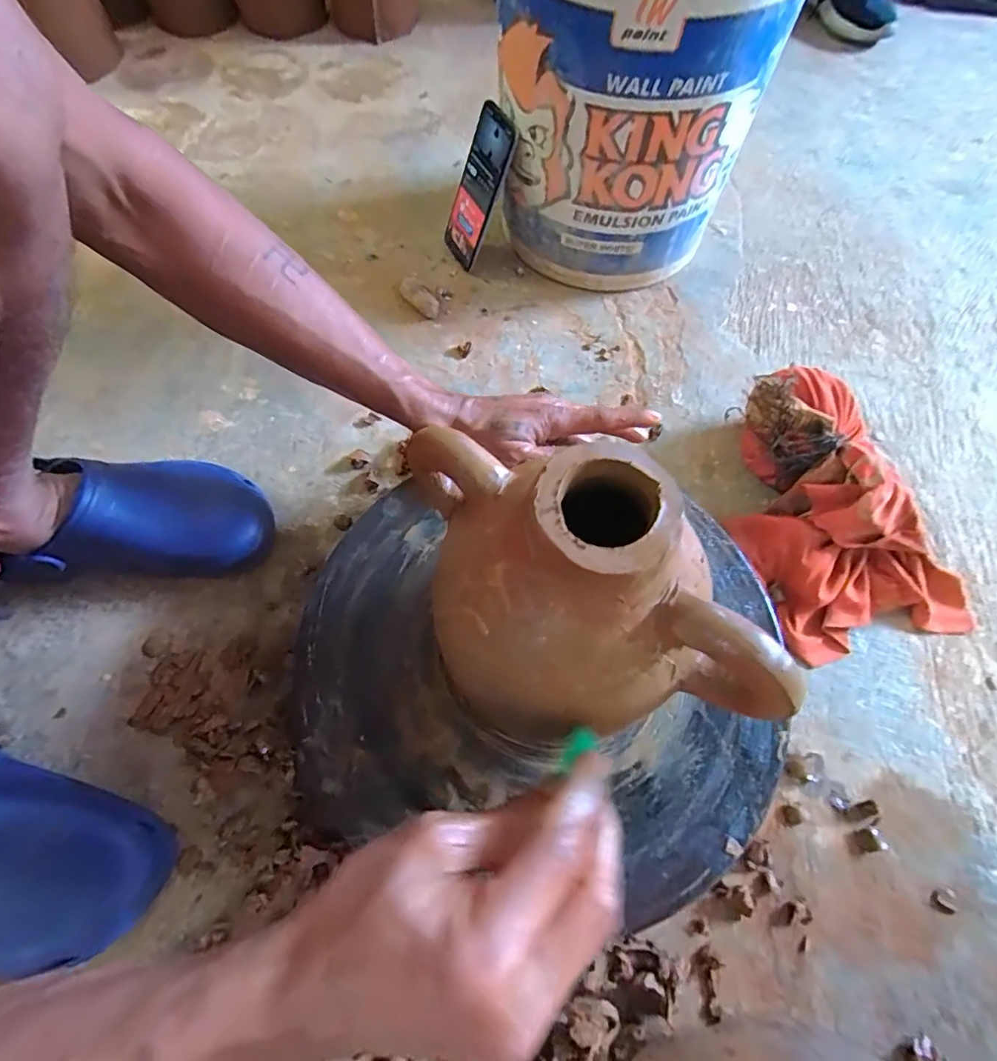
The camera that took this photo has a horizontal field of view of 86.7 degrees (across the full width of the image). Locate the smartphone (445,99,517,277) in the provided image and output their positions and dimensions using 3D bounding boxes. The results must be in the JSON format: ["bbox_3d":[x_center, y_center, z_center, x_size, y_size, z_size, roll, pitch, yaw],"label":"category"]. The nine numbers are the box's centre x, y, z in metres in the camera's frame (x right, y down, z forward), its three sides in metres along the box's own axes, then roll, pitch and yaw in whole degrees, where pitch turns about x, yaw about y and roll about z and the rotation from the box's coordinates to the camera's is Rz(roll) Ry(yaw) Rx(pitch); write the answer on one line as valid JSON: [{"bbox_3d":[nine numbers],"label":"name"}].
[{"bbox_3d":[-0.026,-0.401,0.630,0.016,0.166,0.071,-15,63,-33],"label":"smartphone"}]

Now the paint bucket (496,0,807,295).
[{"bbox_3d":[0.134,-0.496,0.549,0.289,0.374,0.297,3,65,0],"label":"paint bucket"}]

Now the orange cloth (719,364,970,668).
[{"bbox_3d":[0.306,-0.022,0.490,0.177,0.086,0.276,-20,67,-10],"label":"orange cloth"}]

